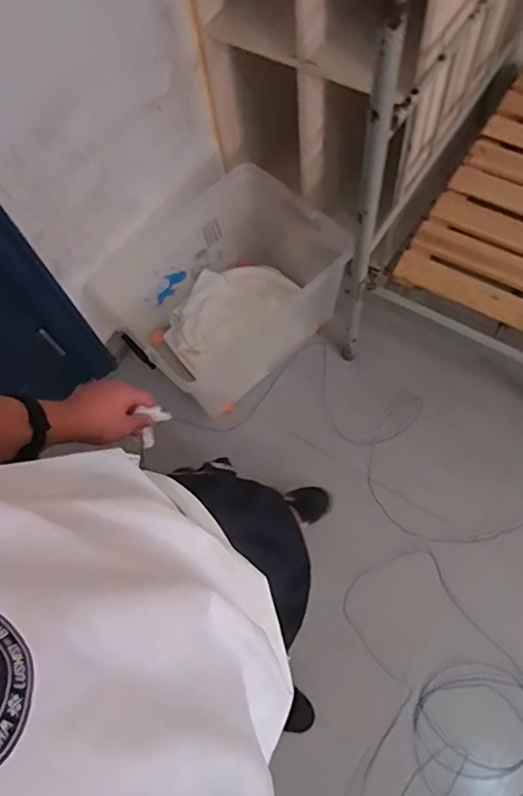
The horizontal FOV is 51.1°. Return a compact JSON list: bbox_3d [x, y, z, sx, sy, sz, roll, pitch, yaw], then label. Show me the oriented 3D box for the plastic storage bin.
[{"bbox_3d":[-0.066,-0.307,1.620,0.733,0.311,0.504,-41,70,-11],"label":"plastic storage bin"}]

